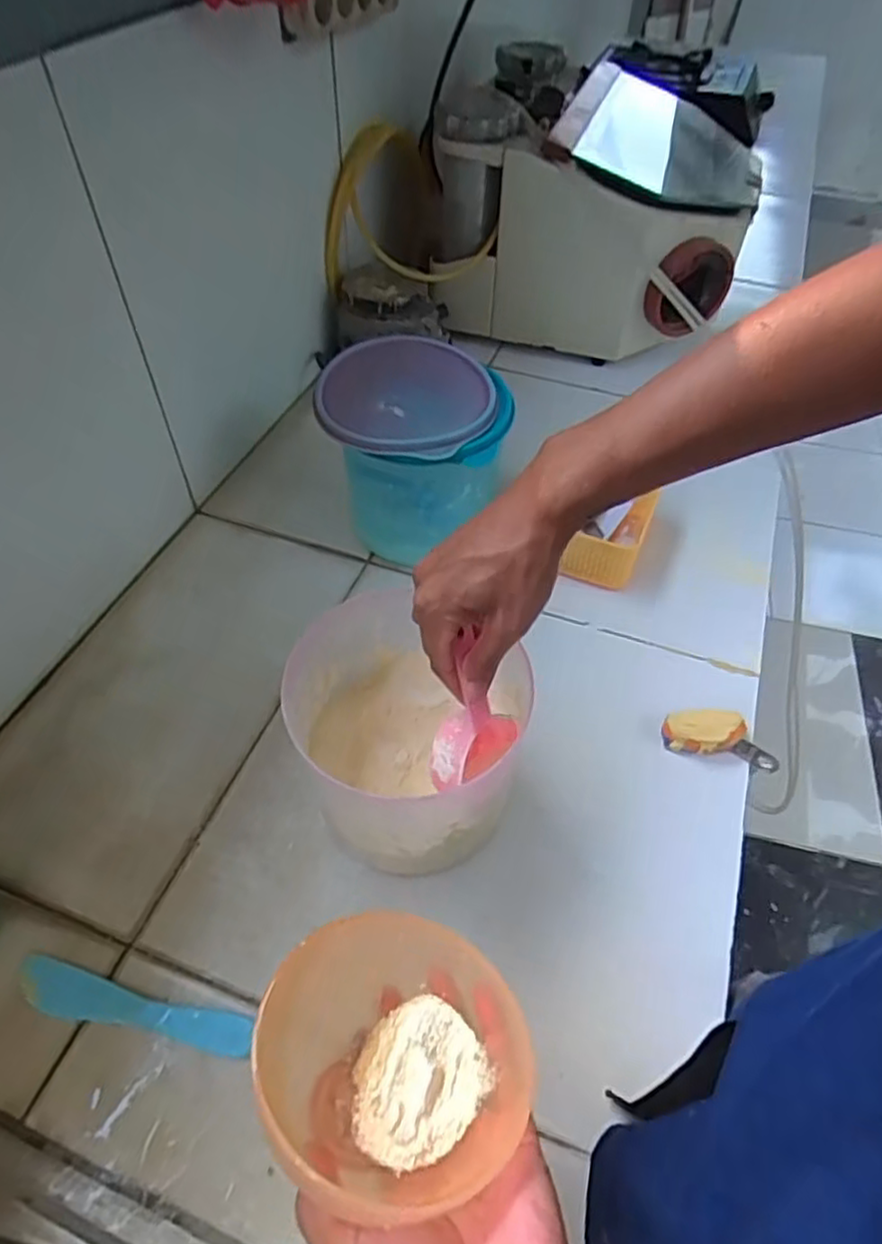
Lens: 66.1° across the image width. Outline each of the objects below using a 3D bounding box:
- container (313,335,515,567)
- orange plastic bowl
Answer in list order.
[{"bbox_3d":[-0.024,-0.159,0.679,0.175,0.177,0.160,-6,52,-6],"label":"container"},{"bbox_3d":[-0.021,0.197,0.315,0.106,0.090,0.107,1,51,-1],"label":"orange plastic bowl"}]

